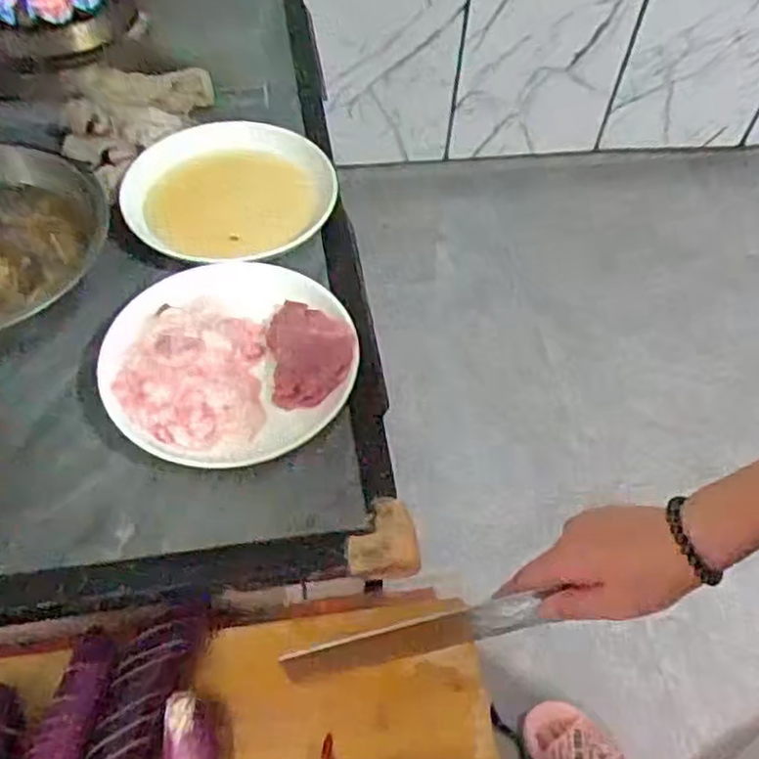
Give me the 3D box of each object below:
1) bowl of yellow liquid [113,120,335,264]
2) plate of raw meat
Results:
[{"bbox_3d":[-0.135,-0.169,0.675,0.176,0.039,0.161,2,54,-2],"label":"bowl of yellow liquid"},{"bbox_3d":[-0.120,-0.019,0.579,0.177,0.024,0.191,2,54,-2],"label":"plate of raw meat"}]

